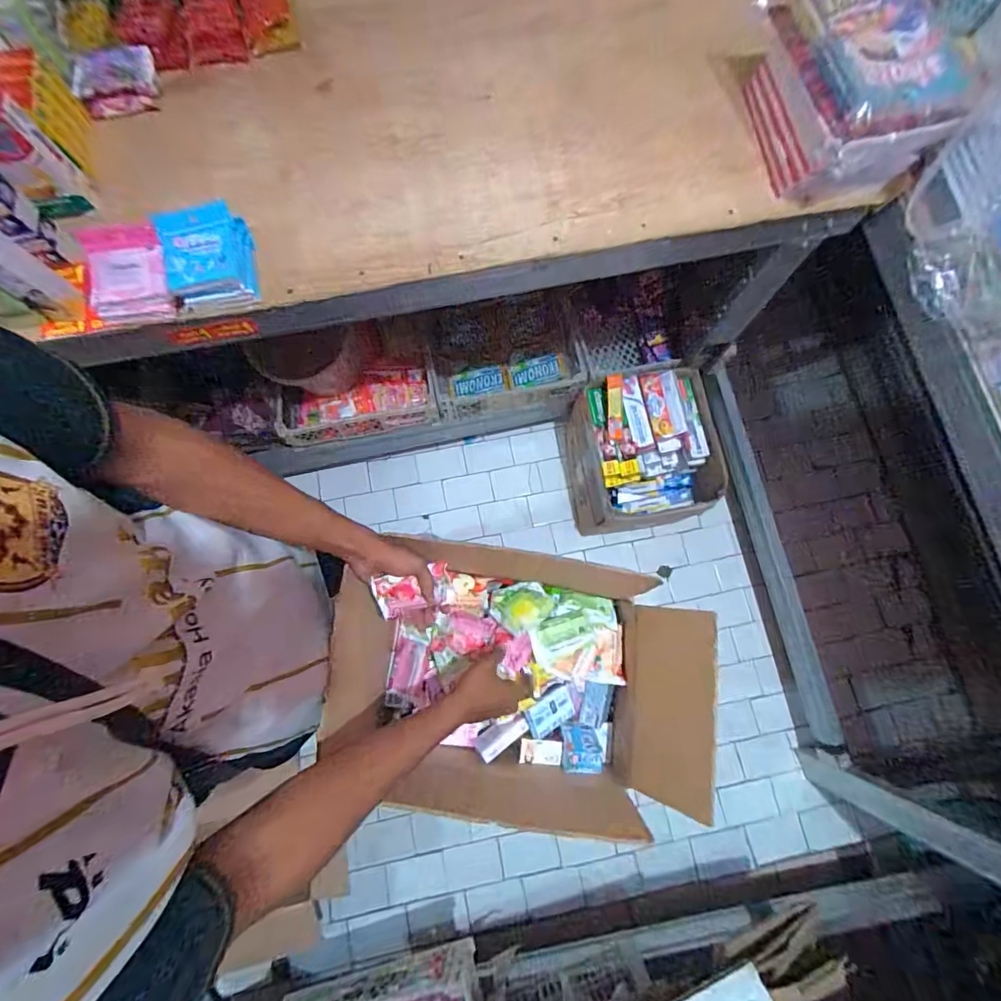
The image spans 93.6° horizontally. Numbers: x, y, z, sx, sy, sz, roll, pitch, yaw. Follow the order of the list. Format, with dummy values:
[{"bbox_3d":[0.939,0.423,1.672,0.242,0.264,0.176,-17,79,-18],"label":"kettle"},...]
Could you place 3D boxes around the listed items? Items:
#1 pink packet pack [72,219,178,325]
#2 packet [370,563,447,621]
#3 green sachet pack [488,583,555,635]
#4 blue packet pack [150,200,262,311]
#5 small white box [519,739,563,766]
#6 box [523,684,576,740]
[{"bbox_3d":[-0.494,-0.306,0.626,0.111,0.046,0.123,-12,78,-3],"label":"pink packet pack"},{"bbox_3d":[-0.113,0.120,0.611,0.095,0.016,0.063,-15,119,-4],"label":"packet"},{"bbox_3d":[0.035,0.166,0.745,0.087,0.027,0.086,-30,48,-29],"label":"green sachet pack"},{"bbox_3d":[-0.386,-0.322,0.632,0.110,0.067,0.112,-13,79,-3],"label":"blue packet pack"},{"bbox_3d":[0.062,0.386,0.720,0.064,0.011,0.035,6,78,1],"label":"small white box"},{"bbox_3d":[0.079,0.333,0.739,0.086,0.011,0.051,-21,82,-33],"label":"box"}]

